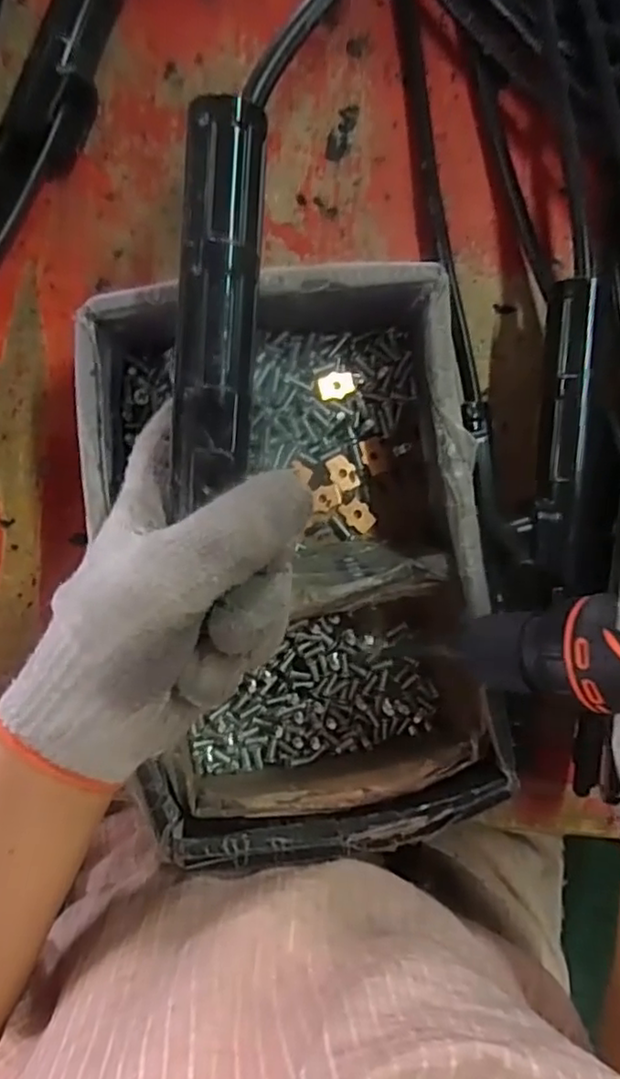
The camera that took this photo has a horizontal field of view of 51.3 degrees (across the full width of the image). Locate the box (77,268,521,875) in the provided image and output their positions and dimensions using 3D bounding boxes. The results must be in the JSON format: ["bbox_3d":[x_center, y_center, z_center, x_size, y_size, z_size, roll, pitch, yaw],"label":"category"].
[{"bbox_3d":[-0.005,0.009,0.312,0.171,0.061,0.254,-7,91,-9],"label":"box"}]

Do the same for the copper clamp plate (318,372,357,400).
[{"bbox_3d":[0.014,-0.080,0.337,0.020,0.004,0.013,-14,92,-9],"label":"copper clamp plate"}]

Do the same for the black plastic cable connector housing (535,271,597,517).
[{"bbox_3d":[0.130,-0.072,0.331,0.017,0.018,0.119,6,87,-9],"label":"black plastic cable connector housing"}]

